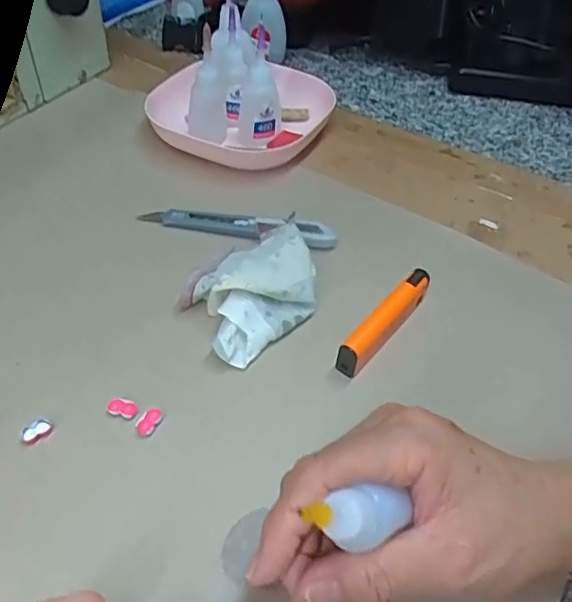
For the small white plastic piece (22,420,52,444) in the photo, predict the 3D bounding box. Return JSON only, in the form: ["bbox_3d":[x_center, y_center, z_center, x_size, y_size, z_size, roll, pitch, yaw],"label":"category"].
[{"bbox_3d":[-0.124,0.065,0.296,0.014,0.007,0.007,-29,55,-26],"label":"small white plastic piece"}]

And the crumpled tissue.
[{"bbox_3d":[-0.018,-0.009,0.355,0.091,0.031,0.069,-33,57,-31],"label":"crumpled tissue"}]

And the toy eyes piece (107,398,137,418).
[{"bbox_3d":[-0.085,0.055,0.308,0.016,0.005,0.010,12,48,8],"label":"toy eyes piece"}]

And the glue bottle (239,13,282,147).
[{"bbox_3d":[-0.019,-0.158,0.445,0.032,0.086,0.024,1,46,-4],"label":"glue bottle"}]

